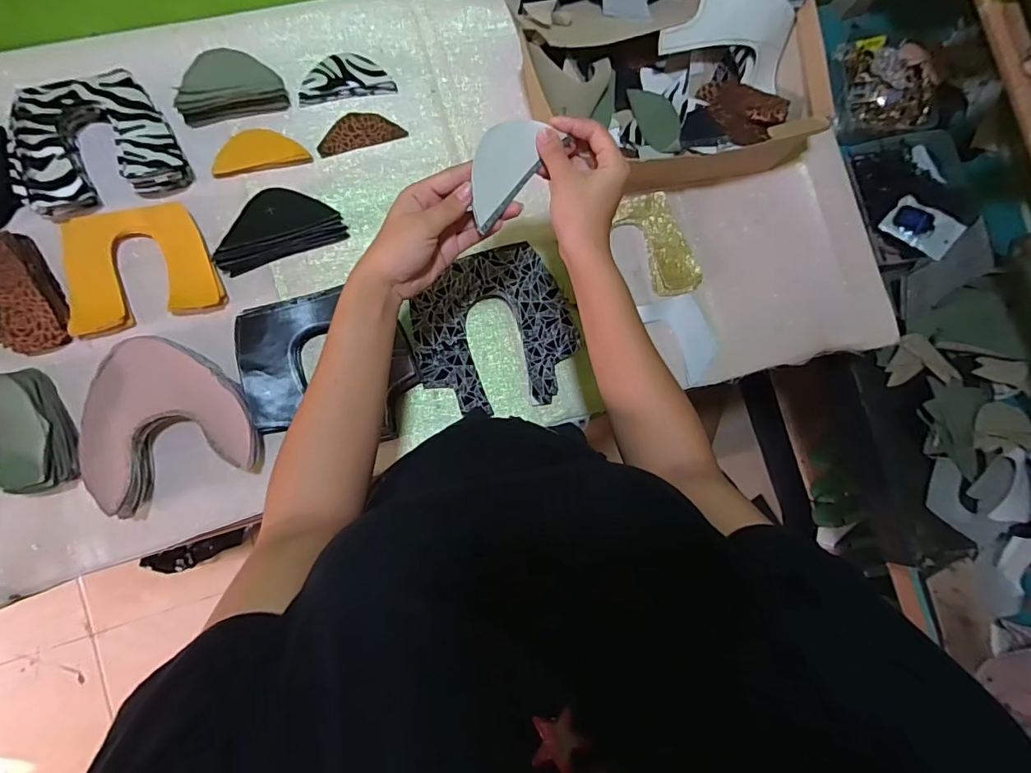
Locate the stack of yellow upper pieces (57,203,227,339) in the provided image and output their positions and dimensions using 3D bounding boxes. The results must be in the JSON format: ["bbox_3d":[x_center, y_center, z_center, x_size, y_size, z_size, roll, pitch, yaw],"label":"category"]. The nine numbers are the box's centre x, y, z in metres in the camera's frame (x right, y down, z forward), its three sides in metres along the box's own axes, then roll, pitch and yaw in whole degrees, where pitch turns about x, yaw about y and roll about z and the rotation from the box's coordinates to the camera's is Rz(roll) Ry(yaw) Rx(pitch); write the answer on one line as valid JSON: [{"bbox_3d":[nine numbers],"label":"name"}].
[{"bbox_3d":[-0.419,-0.135,0.546,0.149,0.018,0.130,-14,87,-9],"label":"stack of yellow upper pieces"}]

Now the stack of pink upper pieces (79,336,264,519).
[{"bbox_3d":[-0.381,0.029,0.529,0.169,0.043,0.178,-24,89,-9],"label":"stack of pink upper pieces"}]

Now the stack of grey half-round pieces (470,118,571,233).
[{"bbox_3d":[-0.011,-0.179,0.398,0.050,0.008,0.092,43,76,-37],"label":"stack of grey half-round pieces"}]

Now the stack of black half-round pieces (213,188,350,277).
[{"bbox_3d":[-0.278,-0.185,0.569,0.142,0.035,0.067,-24,89,-9],"label":"stack of black half-round pieces"}]

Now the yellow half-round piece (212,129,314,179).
[{"bbox_3d":[-0.304,-0.281,0.585,0.109,0.010,0.049,-10,87,-8],"label":"yellow half-round piece"}]

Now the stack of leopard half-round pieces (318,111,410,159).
[{"bbox_3d":[-0.194,-0.317,0.609,0.105,0.005,0.044,-19,88,-9],"label":"stack of leopard half-round pieces"}]

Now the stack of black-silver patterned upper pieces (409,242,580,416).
[{"bbox_3d":[-0.026,-0.063,0.592,0.189,0.036,0.185,-20,88,-9],"label":"stack of black-silver patterned upper pieces"}]

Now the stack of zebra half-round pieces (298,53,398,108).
[{"bbox_3d":[-0.210,-0.379,0.601,0.112,0.012,0.051,-14,87,-9],"label":"stack of zebra half-round pieces"}]

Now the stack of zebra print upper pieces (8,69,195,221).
[{"bbox_3d":[-0.465,-0.270,0.540,0.166,0.047,0.135,-20,88,-9],"label":"stack of zebra print upper pieces"}]

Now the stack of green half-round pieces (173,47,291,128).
[{"bbox_3d":[-0.336,-0.358,0.573,0.116,0.032,0.070,-17,88,-9],"label":"stack of green half-round pieces"}]

